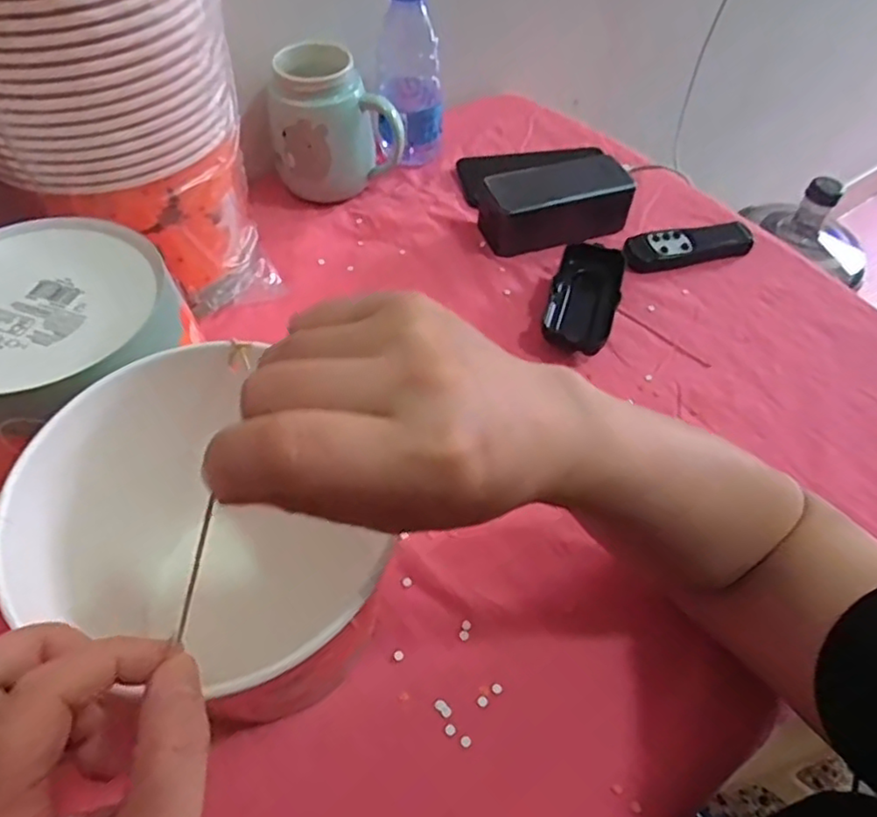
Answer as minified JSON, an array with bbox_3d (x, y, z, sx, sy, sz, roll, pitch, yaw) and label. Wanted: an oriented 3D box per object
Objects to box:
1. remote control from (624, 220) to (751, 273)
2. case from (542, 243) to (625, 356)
[{"bbox_3d":[0.223,-0.146,0.568,0.119,0.020,0.035,-17,56,-14],"label":"remote control"},{"bbox_3d":[0.117,-0.089,0.517,0.052,0.025,0.105,14,54,8],"label":"case"}]

